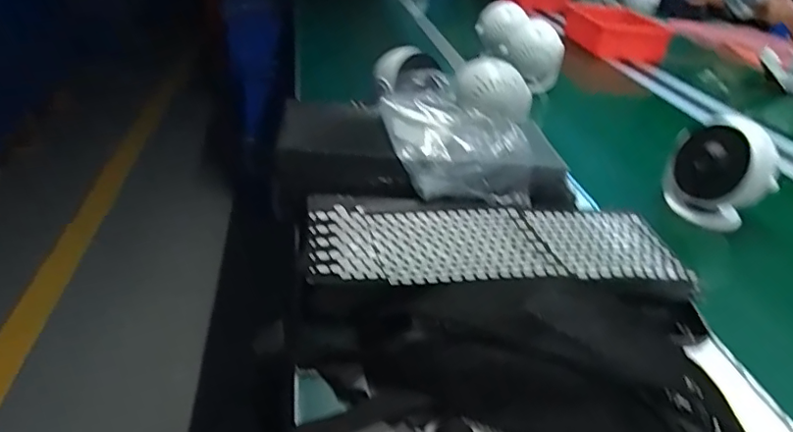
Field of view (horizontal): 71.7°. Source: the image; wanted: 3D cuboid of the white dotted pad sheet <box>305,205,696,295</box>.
[{"bbox_3d":[0.099,0.026,0.545,0.365,0.012,0.125,1,31,-8],"label":"white dotted pad sheet"}]

